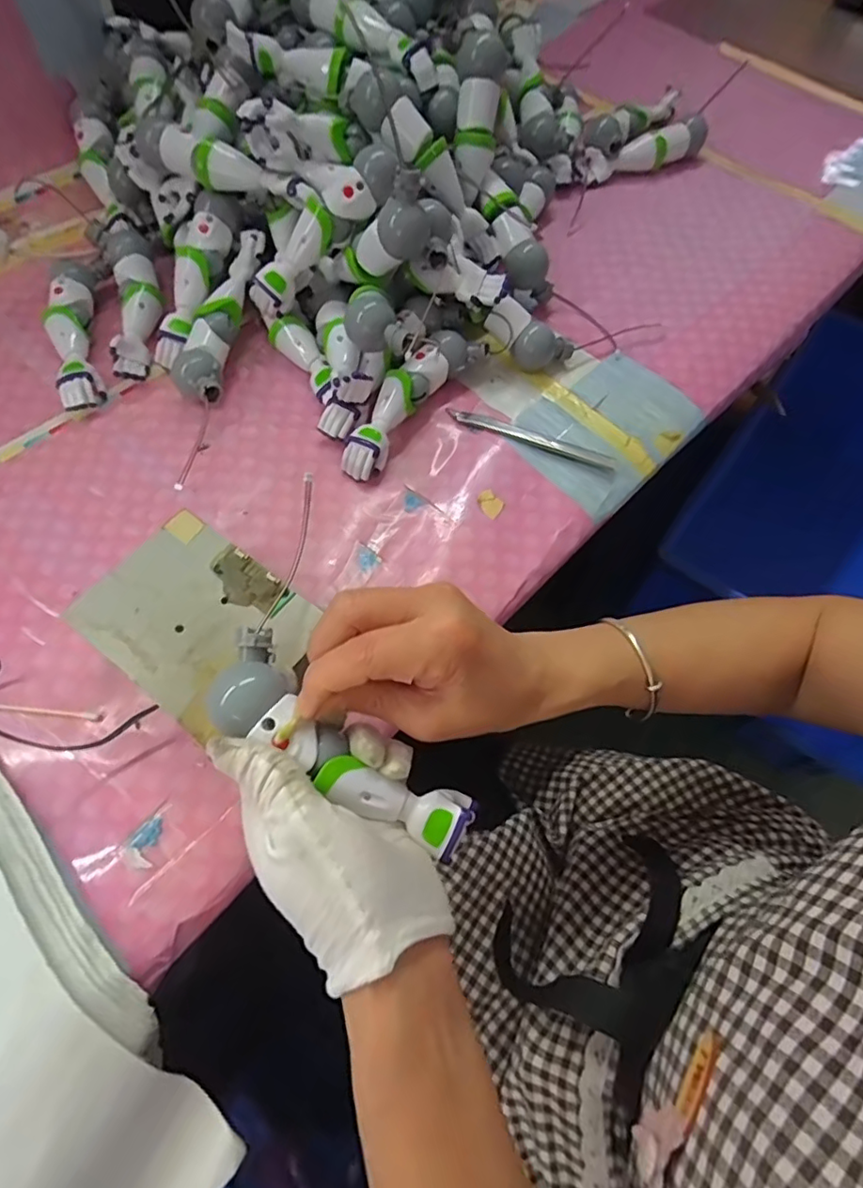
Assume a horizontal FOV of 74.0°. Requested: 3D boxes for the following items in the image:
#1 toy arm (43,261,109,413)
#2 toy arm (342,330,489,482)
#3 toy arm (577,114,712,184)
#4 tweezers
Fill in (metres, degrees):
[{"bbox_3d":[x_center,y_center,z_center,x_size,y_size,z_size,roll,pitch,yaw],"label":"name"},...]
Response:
[{"bbox_3d":[-0.286,-0.214,0.462,0.039,0.028,0.161,-11,65,-5],"label":"toy arm"},{"bbox_3d":[-0.019,-0.145,0.435,0.039,0.034,0.142,34,70,15],"label":"toy arm"},{"bbox_3d":[0.215,-0.445,0.577,0.147,0.034,0.027,-20,67,-9],"label":"toy arm"},{"bbox_3d":[0.076,-0.121,0.442,0.132,0.005,0.014,20,67,9],"label":"tweezers"}]

